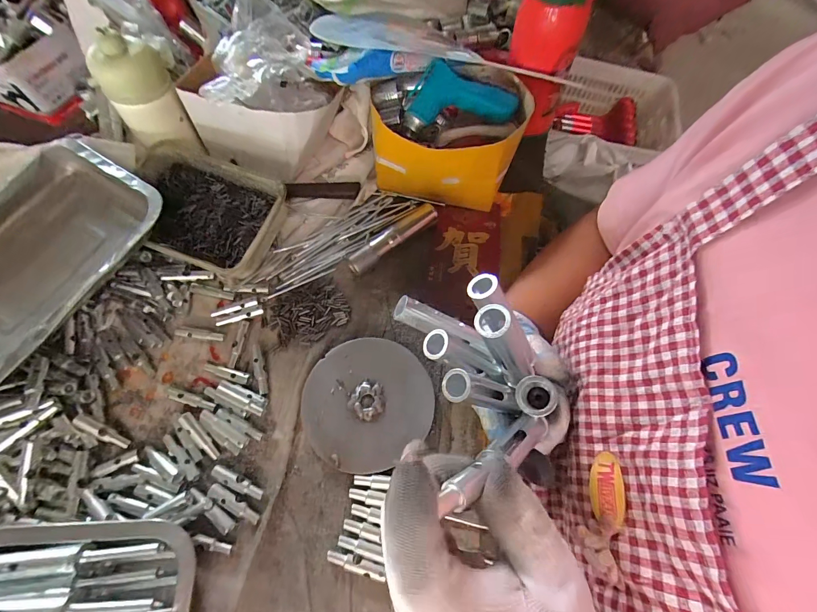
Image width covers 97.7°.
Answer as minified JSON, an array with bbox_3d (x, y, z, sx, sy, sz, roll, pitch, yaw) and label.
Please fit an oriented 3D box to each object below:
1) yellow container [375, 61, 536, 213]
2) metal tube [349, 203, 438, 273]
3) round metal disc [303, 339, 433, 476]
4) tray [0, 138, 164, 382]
[{"bbox_3d":[0.050,-0.202,0.434,0.179,0.109,0.132,-4,66,-5],"label":"yellow container"},{"bbox_3d":[-0.020,-0.083,0.423,0.119,0.023,0.029,-36,72,-18],"label":"metal tube"},{"bbox_3d":[-0.042,0.093,0.352,0.125,0.012,0.118,-36,72,-18],"label":"round metal disc"},{"bbox_3d":[-0.375,-0.040,0.354,0.189,0.046,0.259,32,74,17],"label":"tray"}]

